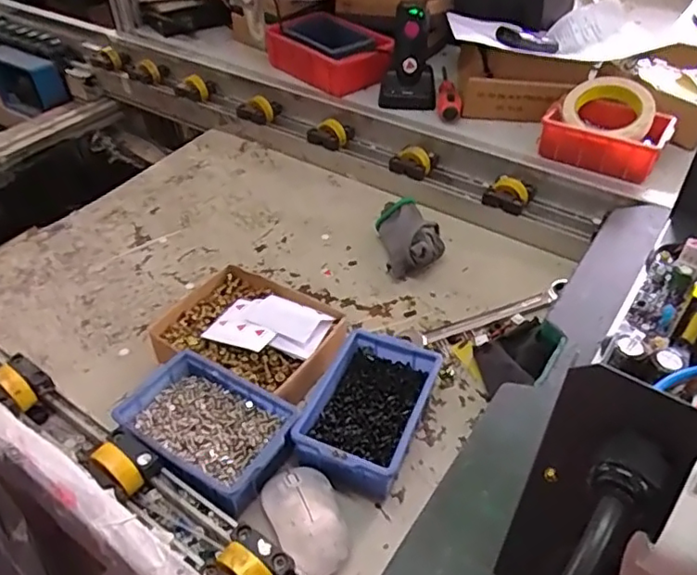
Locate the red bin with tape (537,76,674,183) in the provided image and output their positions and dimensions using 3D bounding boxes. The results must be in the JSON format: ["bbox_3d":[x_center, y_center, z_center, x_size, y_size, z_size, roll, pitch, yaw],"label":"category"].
[{"bbox_3d":[0.327,-0.206,0.739,0.141,0.070,0.108,20,47,22],"label":"red bin with tape"}]

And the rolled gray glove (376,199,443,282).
[{"bbox_3d":[0.076,-0.063,0.736,0.069,0.054,0.116,-7,43,-6],"label":"rolled gray glove"}]

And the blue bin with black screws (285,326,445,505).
[{"bbox_3d":[0.024,0.115,0.547,0.105,0.057,0.158,19,47,21],"label":"blue bin with black screws"}]

